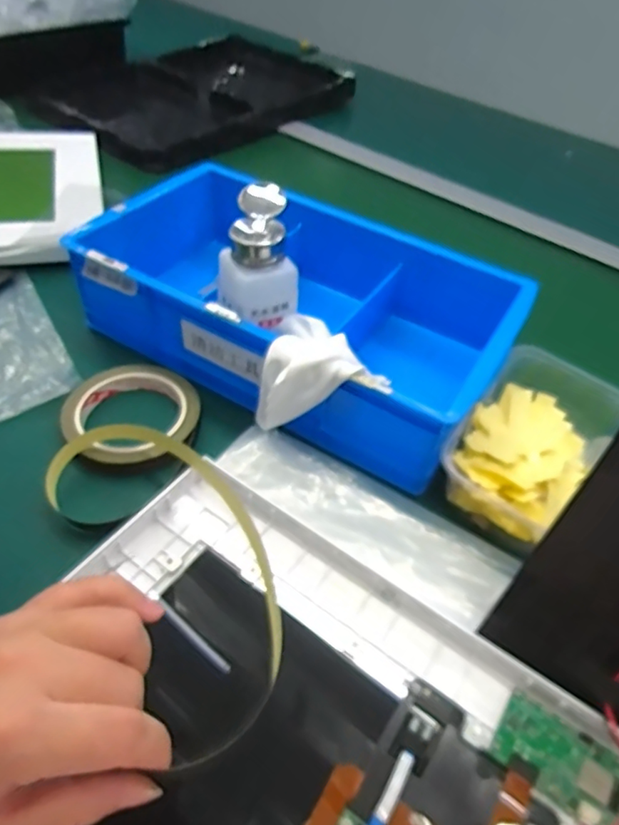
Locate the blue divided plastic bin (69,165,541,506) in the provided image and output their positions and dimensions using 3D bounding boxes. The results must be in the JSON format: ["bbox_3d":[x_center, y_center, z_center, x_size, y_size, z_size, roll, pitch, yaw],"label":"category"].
[{"bbox_3d":[-0.002,-0.105,0.497,0.351,0.078,0.236,28,49,19],"label":"blue divided plastic bin"}]

